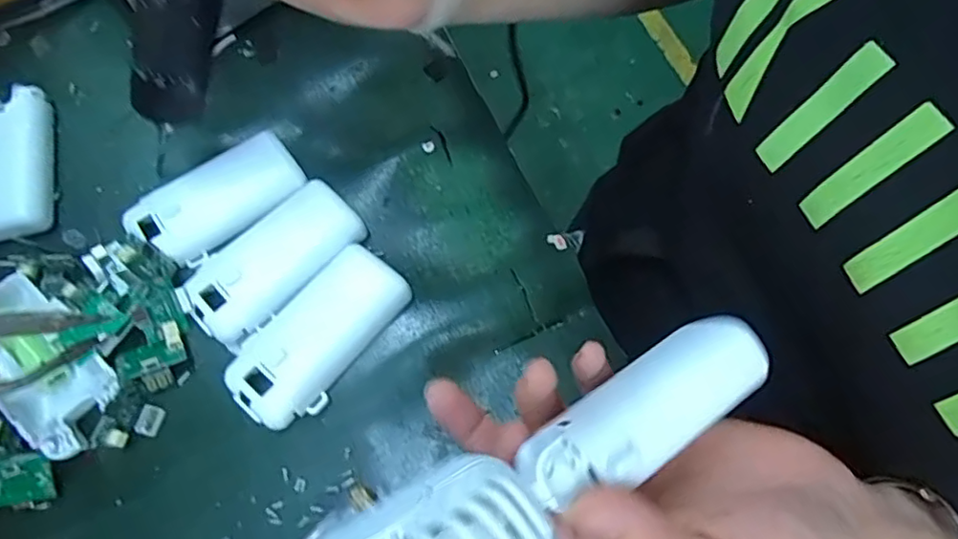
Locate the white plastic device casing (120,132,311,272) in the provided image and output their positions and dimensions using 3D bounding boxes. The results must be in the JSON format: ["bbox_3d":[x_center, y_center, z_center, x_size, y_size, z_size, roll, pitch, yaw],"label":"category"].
[{"bbox_3d":[-0.140,-0.039,0.329,0.087,0.011,0.043,-38,73,-13],"label":"white plastic device casing"}]

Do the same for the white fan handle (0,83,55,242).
[{"bbox_3d":[-0.259,-0.062,0.337,0.038,0.021,0.097,-13,69,-4],"label":"white fan handle"}]

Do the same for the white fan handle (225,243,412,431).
[{"bbox_3d":[-0.080,0.032,0.302,0.048,0.019,0.094,34,73,13],"label":"white fan handle"}]

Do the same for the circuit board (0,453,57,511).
[{"bbox_3d":[-0.209,0.097,0.276,0.031,0.004,0.025,-6,101,-4],"label":"circuit board"}]

